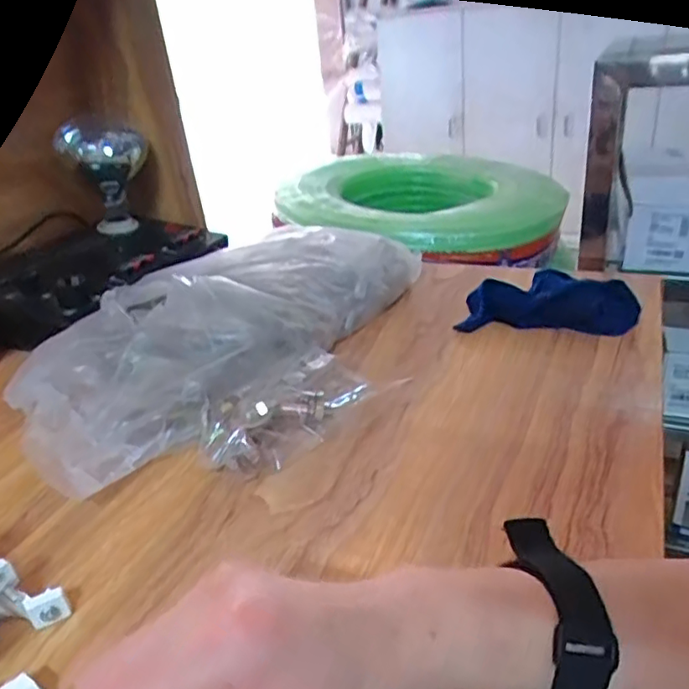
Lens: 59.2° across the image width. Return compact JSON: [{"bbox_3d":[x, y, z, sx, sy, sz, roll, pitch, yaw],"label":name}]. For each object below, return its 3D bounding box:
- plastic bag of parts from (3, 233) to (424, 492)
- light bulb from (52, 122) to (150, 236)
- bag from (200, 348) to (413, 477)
[{"bbox_3d":[-0.073,-0.017,0.577,0.242,0.091,0.446,20,38,40],"label":"plastic bag of parts"},{"bbox_3d":[-0.335,-0.244,0.875,0.110,0.149,0.090,-15,29,-15],"label":"light bulb"},{"bbox_3d":[-0.037,0.046,0.505,0.185,0.040,0.087,-25,33,-30],"label":"bag"}]

